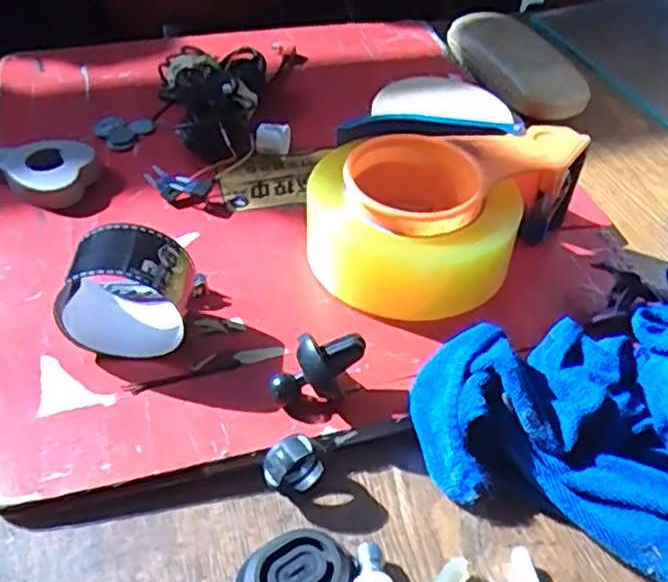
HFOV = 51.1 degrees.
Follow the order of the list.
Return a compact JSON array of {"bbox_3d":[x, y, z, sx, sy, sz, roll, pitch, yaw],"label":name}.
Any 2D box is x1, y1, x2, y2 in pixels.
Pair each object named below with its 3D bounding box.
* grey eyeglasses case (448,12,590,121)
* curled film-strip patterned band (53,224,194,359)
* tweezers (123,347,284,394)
[{"bbox_3d":[0.154,-0.198,0.597,0.061,0.037,0.145,-17,49,-21],"label":"grey eyeglasses case"},{"bbox_3d":[-0.105,-0.004,0.356,0.056,0.063,0.047,7,45,2],"label":"curled film-strip patterned band"},{"bbox_3d":[-0.066,0.038,0.359,0.080,0.004,0.011,-12,48,-17],"label":"tweezers"}]

